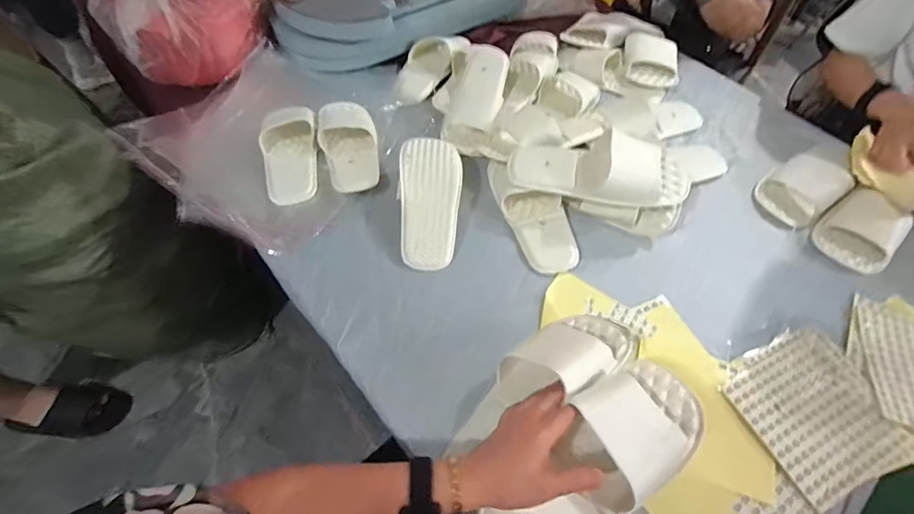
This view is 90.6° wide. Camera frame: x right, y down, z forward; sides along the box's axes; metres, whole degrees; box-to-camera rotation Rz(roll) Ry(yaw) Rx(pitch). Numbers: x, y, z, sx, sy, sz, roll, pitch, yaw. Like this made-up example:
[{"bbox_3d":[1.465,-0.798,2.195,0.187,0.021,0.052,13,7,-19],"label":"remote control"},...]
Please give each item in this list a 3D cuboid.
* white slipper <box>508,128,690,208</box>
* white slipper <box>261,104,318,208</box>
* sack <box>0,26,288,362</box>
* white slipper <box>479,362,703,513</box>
[{"bbox_3d":[0.218,-0.137,0.689,0.267,0.068,0.097,13,57,5],"label":"white slipper"},{"bbox_3d":[-0.287,-0.179,0.775,0.098,0.057,0.220,-7,58,-7],"label":"white slipper"},{"bbox_3d":[-0.724,0.007,0.955,0.409,0.818,0.326,-6,54,22],"label":"sack"},{"bbox_3d":[0.144,0.210,0.460,0.265,0.056,0.107,-38,66,-21],"label":"white slipper"}]

